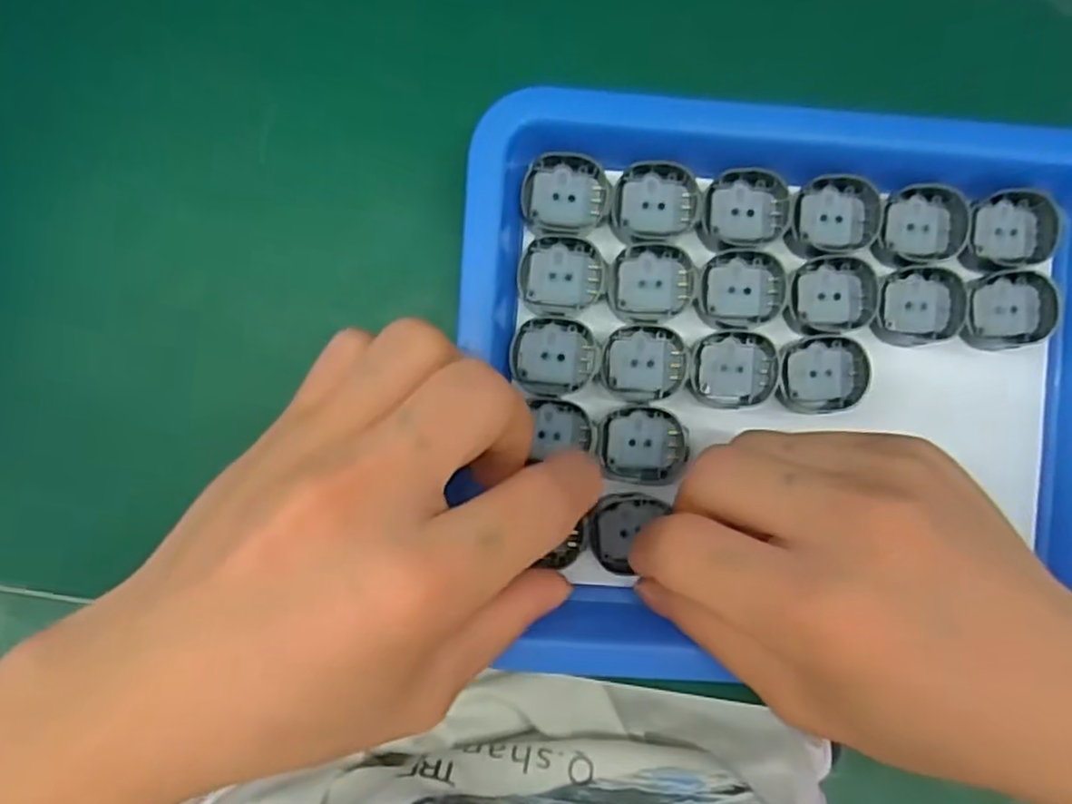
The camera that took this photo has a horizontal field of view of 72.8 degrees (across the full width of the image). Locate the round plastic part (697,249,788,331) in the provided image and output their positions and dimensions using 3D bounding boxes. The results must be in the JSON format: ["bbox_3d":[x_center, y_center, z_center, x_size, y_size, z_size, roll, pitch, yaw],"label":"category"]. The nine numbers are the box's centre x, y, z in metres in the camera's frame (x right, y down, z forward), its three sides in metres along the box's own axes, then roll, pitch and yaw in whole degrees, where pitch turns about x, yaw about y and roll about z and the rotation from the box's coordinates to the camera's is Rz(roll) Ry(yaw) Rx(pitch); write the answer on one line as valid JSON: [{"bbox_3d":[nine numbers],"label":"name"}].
[{"bbox_3d":[0.067,-0.037,0.237,0.029,0.004,0.025,-3,90,-2],"label":"round plastic part"}]

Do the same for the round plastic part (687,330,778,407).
[{"bbox_3d":[0.065,-0.011,0.238,0.028,0.004,0.024,-2,90,-2],"label":"round plastic part"}]

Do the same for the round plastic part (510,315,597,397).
[{"bbox_3d":[0.006,-0.015,0.234,0.027,0.004,0.025,0,90,-2],"label":"round plastic part"}]

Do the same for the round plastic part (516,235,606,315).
[{"bbox_3d":[0.009,-0.041,0.235,0.027,0.004,0.025,0,90,-2],"label":"round plastic part"}]

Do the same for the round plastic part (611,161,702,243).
[{"bbox_3d":[0.039,-0.065,0.235,0.028,0.004,0.025,-1,90,-2],"label":"round plastic part"}]

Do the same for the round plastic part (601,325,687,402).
[{"bbox_3d":[0.036,-0.012,0.235,0.027,0.004,0.024,3,90,-2],"label":"round plastic part"}]

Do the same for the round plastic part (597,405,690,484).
[{"bbox_3d":[0.035,0.014,0.235,0.028,0.004,0.024,6,90,-2],"label":"round plastic part"}]

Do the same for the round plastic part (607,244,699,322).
[{"bbox_3d":[0.038,-0.039,0.235,0.028,0.004,0.025,0,90,-2],"label":"round plastic part"}]

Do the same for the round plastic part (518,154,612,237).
[{"bbox_3d":[0.010,-0.066,0.233,0.028,0.005,0.025,3,90,-2],"label":"round plastic part"}]

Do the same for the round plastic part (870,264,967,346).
[{"bbox_3d":[0.127,-0.032,0.241,0.031,0.005,0.025,-6,90,-2],"label":"round plastic part"}]

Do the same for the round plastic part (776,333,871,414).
[{"bbox_3d":[0.094,-0.009,0.237,0.028,0.005,0.025,-4,90,-2],"label":"round plastic part"}]

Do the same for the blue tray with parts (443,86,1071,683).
[{"bbox_3d":[0.085,-0.005,0.234,0.213,0.025,0.181,3,90,-2],"label":"blue tray with parts"}]

